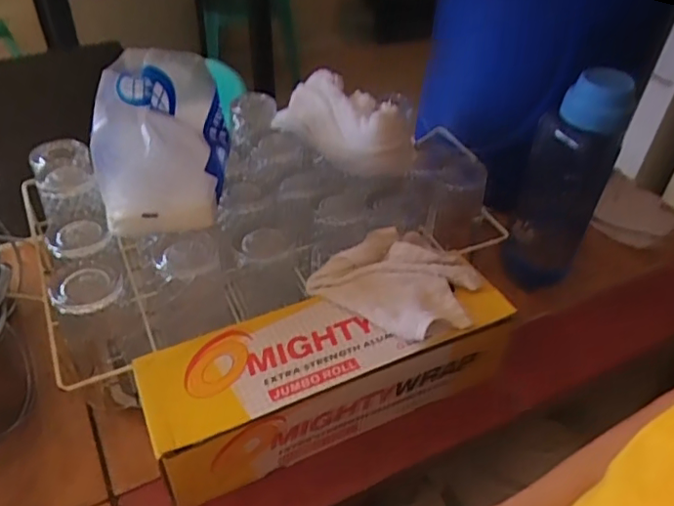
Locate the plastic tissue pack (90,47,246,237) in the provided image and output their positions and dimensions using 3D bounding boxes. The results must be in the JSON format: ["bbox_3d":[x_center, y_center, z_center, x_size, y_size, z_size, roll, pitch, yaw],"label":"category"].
[{"bbox_3d":[-0.179,-0.127,0.611,0.121,0.099,0.211,-2,41,-7],"label":"plastic tissue pack"}]

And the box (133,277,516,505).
[{"bbox_3d":[-0.006,0.116,0.588,0.355,0.113,0.103,-16,45,-22],"label":"box"}]

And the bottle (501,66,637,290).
[{"bbox_3d":[0.266,-0.076,0.696,0.089,0.283,0.085,20,43,18],"label":"bottle"}]

